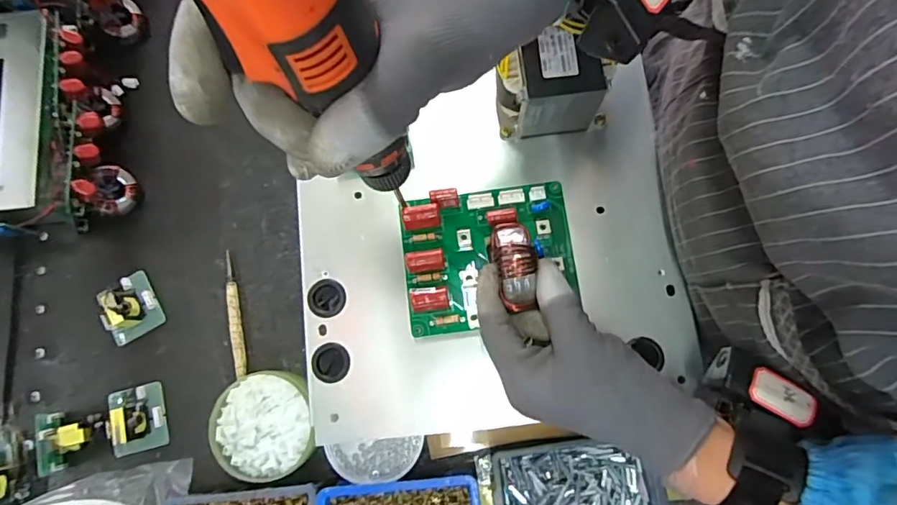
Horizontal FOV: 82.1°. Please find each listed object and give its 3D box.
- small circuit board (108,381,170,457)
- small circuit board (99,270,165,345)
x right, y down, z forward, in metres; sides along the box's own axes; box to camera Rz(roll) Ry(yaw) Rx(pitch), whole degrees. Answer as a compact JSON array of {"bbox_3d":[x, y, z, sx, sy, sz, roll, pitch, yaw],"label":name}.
[{"bbox_3d":[-0.321,0.169,0.520,0.054,0.034,0.067,-15,79,-2],"label":"small circuit board"},{"bbox_3d":[-0.341,0.056,0.537,0.054,0.042,0.064,-25,79,-4],"label":"small circuit board"}]

